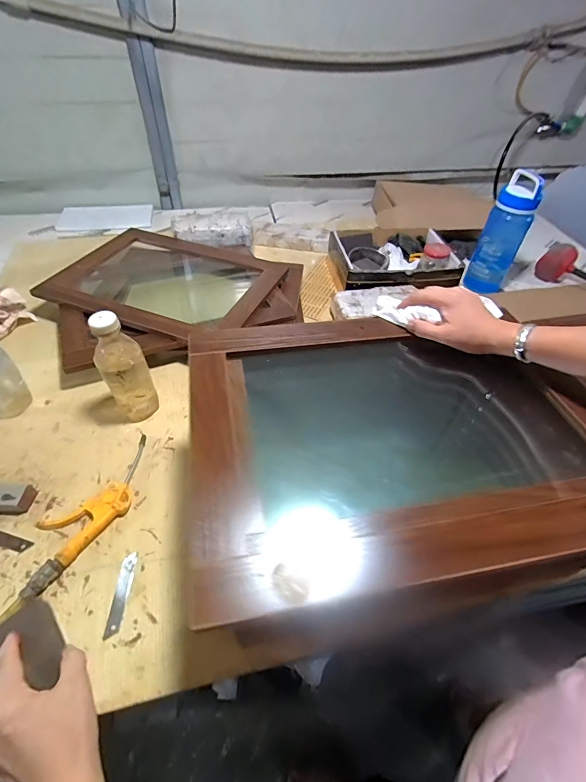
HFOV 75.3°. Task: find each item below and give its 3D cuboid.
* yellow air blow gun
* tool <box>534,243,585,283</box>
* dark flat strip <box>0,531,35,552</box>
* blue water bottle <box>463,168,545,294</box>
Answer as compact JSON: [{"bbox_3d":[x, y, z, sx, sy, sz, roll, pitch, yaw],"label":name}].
[{"bbox_3d":[-0.292,0.170,0.560,0.080,0.024,0.244,27,51,20],"label":"yellow air blow gun"},{"bbox_3d":[0.857,-0.325,1.073,0.304,0.078,0.070,28,52,21],"label":"tool"},{"bbox_3d":[-0.413,0.206,0.534,0.097,0.004,0.017,13,48,9],"label":"dark flat strip"},{"bbox_3d":[0.548,-0.404,0.989,0.100,0.292,0.105,24,50,18],"label":"blue water bottle"}]

